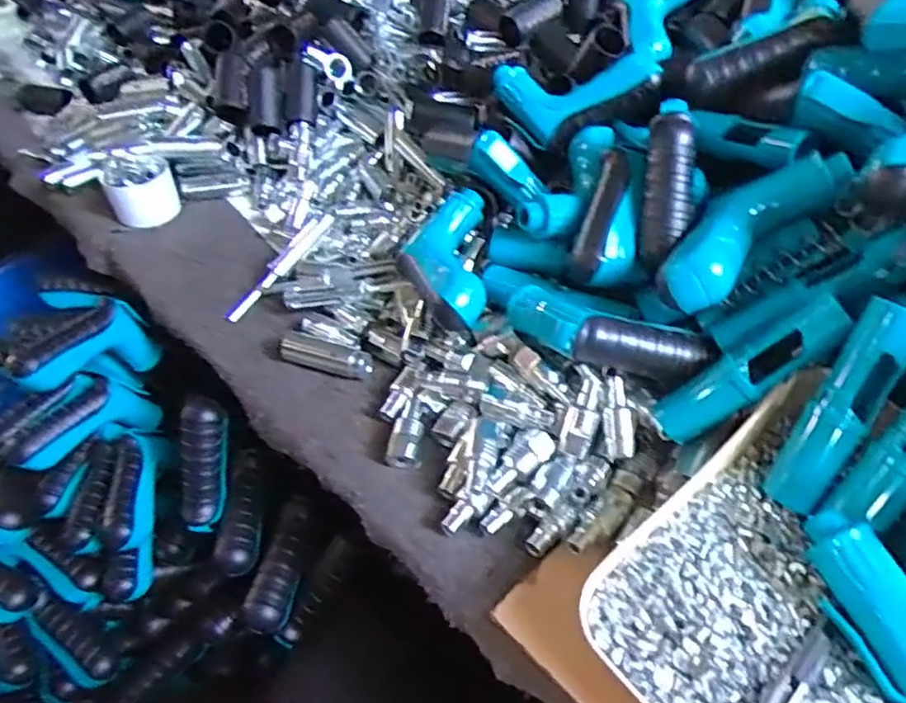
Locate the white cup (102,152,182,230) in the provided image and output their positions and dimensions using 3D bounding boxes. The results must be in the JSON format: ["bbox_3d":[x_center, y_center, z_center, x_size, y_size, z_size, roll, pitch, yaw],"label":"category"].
[{"bbox_3d":[-0.319,-0.168,0.681,0.063,0.064,0.061,-2,46,2],"label":"white cup"}]

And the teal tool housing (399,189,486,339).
[{"bbox_3d":[-0.009,-0.063,0.521,0.068,0.058,0.141,-1,46,3],"label":"teal tool housing"}]

